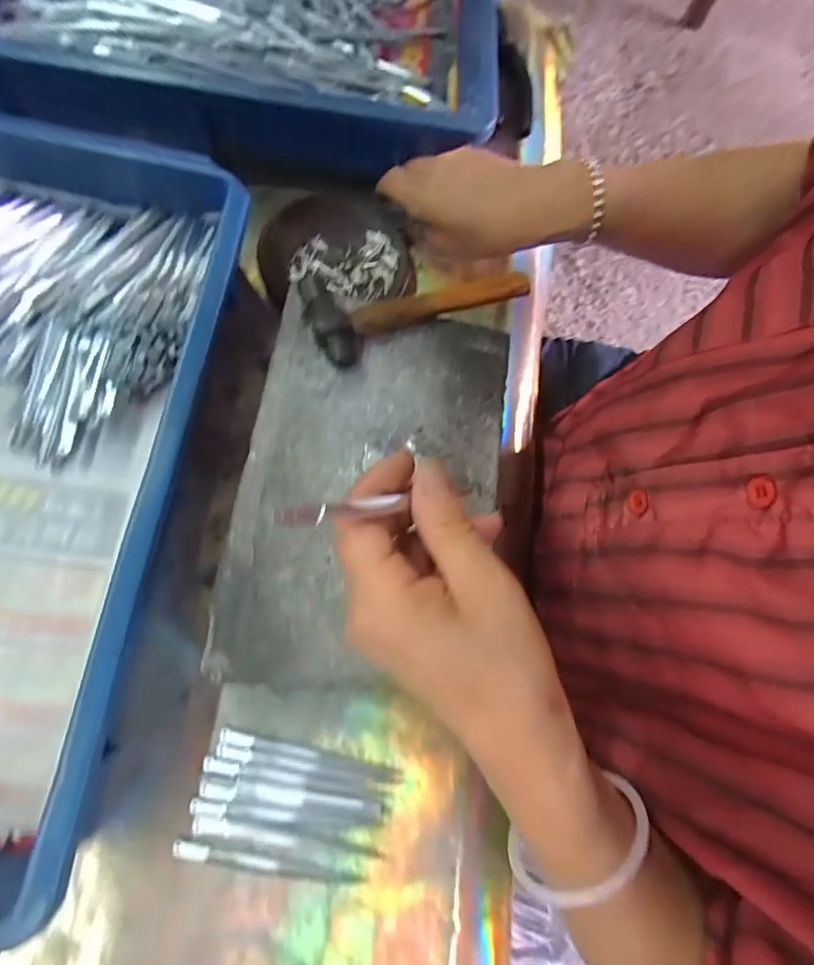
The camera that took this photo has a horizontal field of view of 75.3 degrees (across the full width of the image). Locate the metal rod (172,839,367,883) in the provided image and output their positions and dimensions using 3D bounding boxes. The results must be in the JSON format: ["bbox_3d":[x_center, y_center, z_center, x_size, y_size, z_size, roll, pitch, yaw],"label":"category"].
[{"bbox_3d":[-0.076,0.212,0.293,0.105,0.010,0.009,13,72,-4],"label":"metal rod"}]

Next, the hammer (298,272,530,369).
[{"bbox_3d":[0.007,-0.125,0.344,0.149,0.023,0.060,-25,78,-14],"label":"hammer"}]

